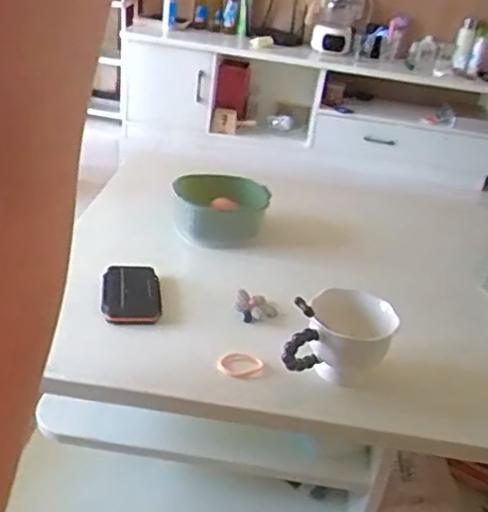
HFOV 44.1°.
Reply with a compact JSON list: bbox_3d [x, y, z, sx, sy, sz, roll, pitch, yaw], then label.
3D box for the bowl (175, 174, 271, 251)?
[{"bbox_3d":[-0.042,-0.081,1.044,0.154,0.077,0.147,6,28,-3],"label":"bowl"}]

